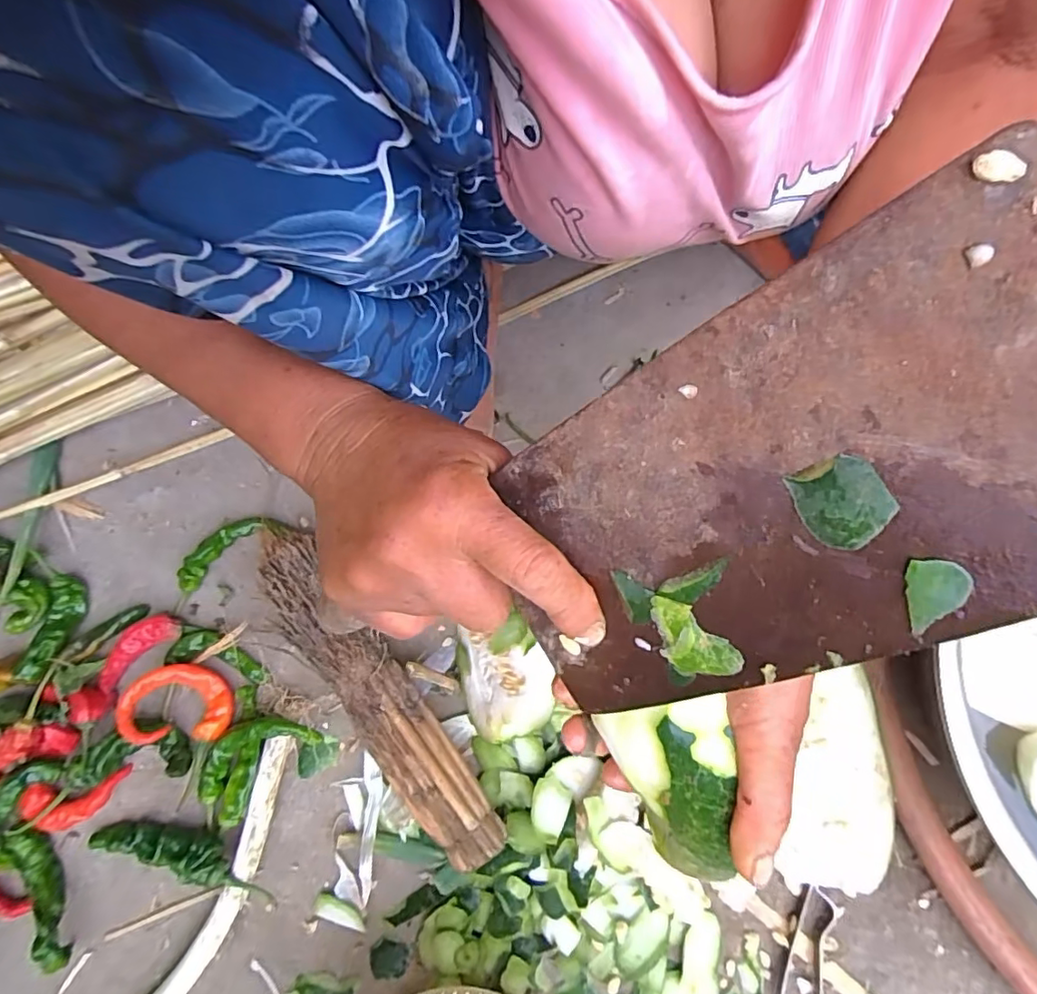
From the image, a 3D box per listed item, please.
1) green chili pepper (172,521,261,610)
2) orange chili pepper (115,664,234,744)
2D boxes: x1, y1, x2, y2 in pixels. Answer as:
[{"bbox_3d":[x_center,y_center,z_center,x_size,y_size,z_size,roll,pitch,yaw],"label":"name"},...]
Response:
[{"bbox_3d":[-0.242,0.047,0.436,0.021,0.021,0.092,41,81,11],"label":"green chili pepper"},{"bbox_3d":[-0.245,0.149,0.401,0.070,0.018,0.051,7,62,-24],"label":"orange chili pepper"}]

